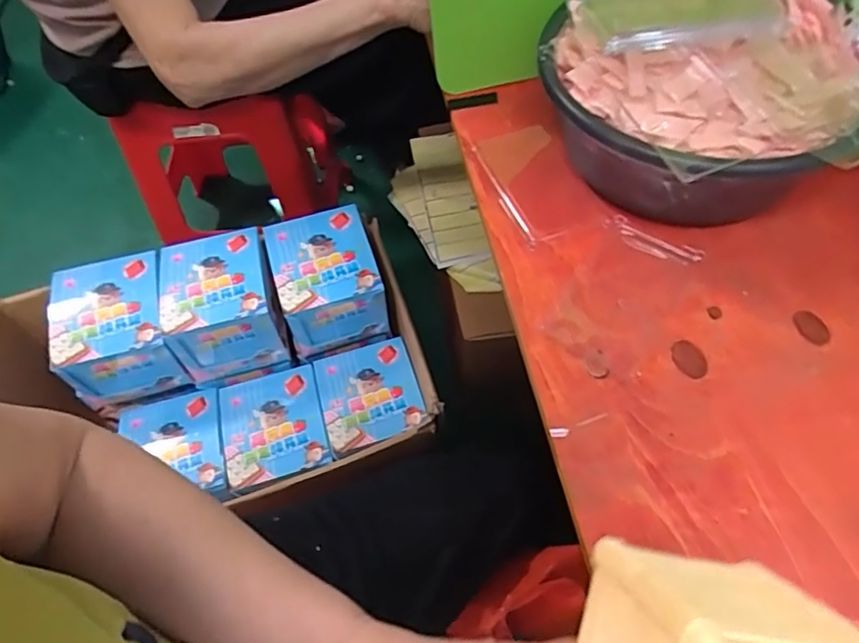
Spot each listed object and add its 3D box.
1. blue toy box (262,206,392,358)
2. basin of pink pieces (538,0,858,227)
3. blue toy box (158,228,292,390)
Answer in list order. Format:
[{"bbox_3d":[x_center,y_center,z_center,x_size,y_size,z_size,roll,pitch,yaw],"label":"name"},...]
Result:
[{"bbox_3d":[-0.154,-0.063,0.882,0.141,0.144,0.159,-17,58,-7],"label":"blue toy box"},{"bbox_3d":[0.228,-0.193,0.496,0.243,0.110,0.252,-2,58,3],"label":"basin of pink pieces"},{"bbox_3d":[-0.302,-0.022,0.860,0.148,0.147,0.171,-15,58,-5],"label":"blue toy box"}]

